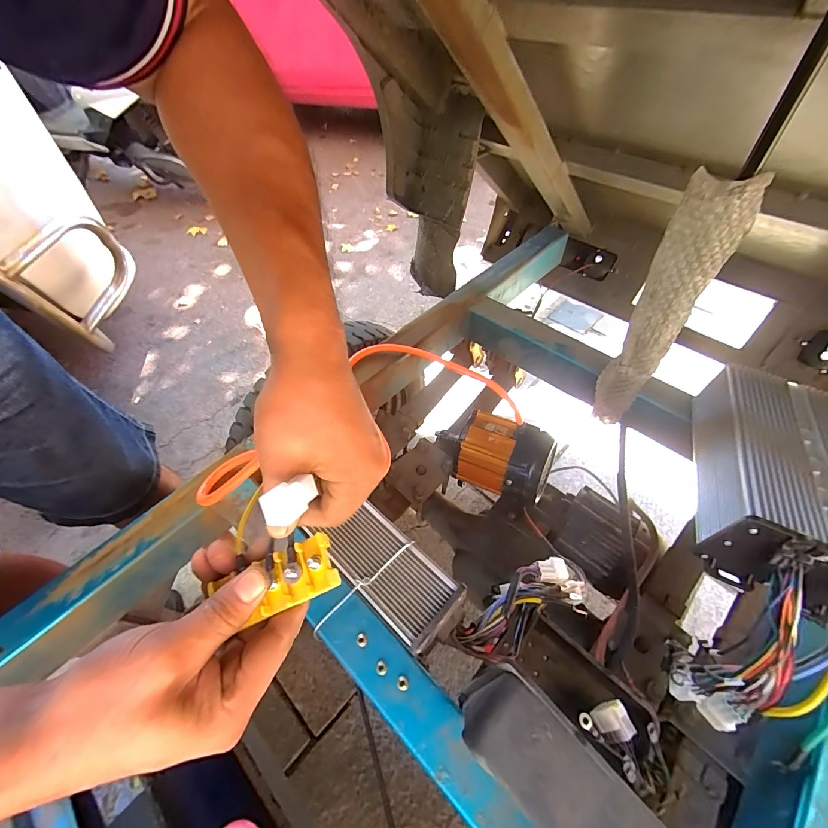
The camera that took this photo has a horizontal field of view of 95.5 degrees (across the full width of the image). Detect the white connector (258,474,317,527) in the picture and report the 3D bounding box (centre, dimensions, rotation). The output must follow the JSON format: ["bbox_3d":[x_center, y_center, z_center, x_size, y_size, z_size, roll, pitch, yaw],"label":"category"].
[{"bbox_3d":[-0.068,0.047,0.207,0.029,0.015,0.014,-27,58,-18],"label":"white connector"}]

